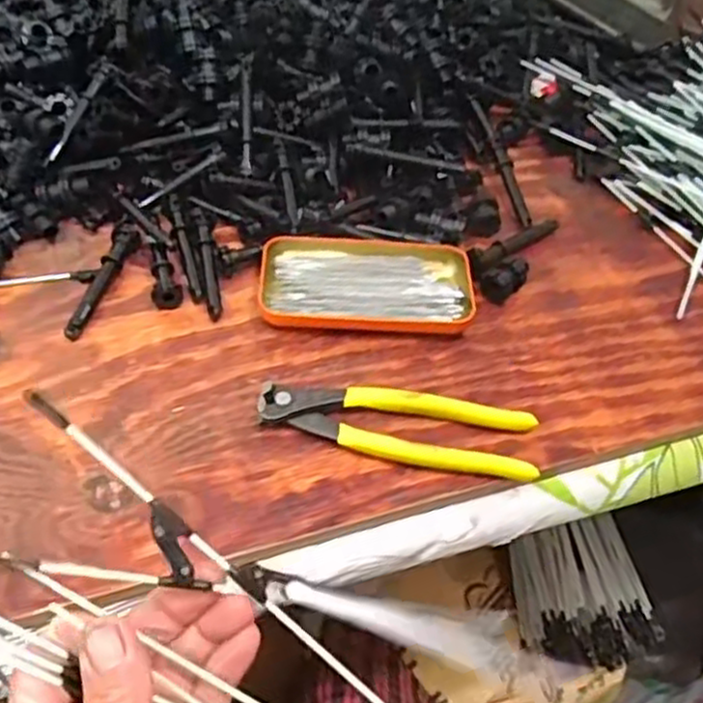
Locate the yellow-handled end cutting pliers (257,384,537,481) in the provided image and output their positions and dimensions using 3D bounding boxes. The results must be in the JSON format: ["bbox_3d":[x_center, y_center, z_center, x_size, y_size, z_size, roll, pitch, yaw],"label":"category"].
[{"bbox_3d":[0.028,0.046,0.453,0.165,0.015,0.046,6,49,0],"label":"yellow-handled end cutting pliers"}]

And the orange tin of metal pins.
[{"bbox_3d":[0.010,-0.050,0.528,0.145,0.017,0.075,2,49,-4],"label":"orange tin of metal pins"}]

